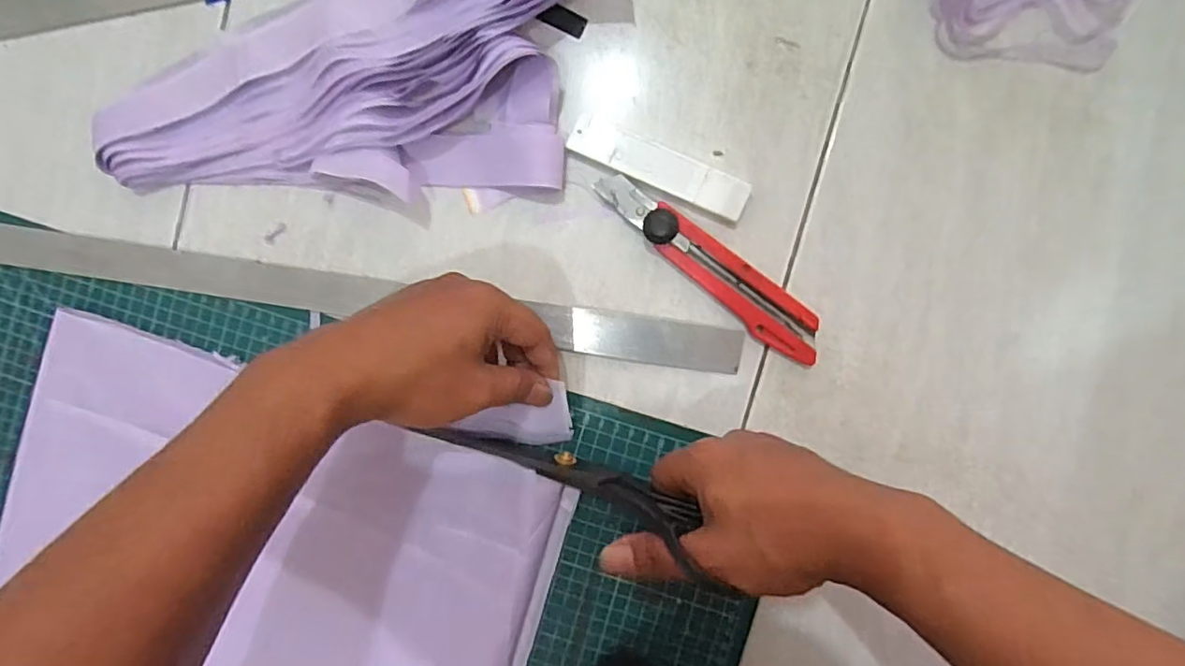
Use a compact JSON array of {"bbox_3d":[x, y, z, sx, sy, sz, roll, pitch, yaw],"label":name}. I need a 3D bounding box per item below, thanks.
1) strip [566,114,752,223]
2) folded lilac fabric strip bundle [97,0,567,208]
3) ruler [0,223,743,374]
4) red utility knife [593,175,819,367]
[{"bbox_3d":[0.041,-0.103,0.373,0.115,0.009,0.024,24,95,3],"label":"strip"},{"bbox_3d":[-0.162,-0.164,0.376,0.302,0.032,0.149,1,93,5],"label":"folded lilac fabric strip bundle"},{"bbox_3d":[-0.217,-0.033,0.407,0.625,0.009,0.029,9,87,4],"label":"ruler"},{"bbox_3d":[0.074,-0.043,0.373,0.167,0.018,0.033,38,95,2],"label":"red utility knife"}]

